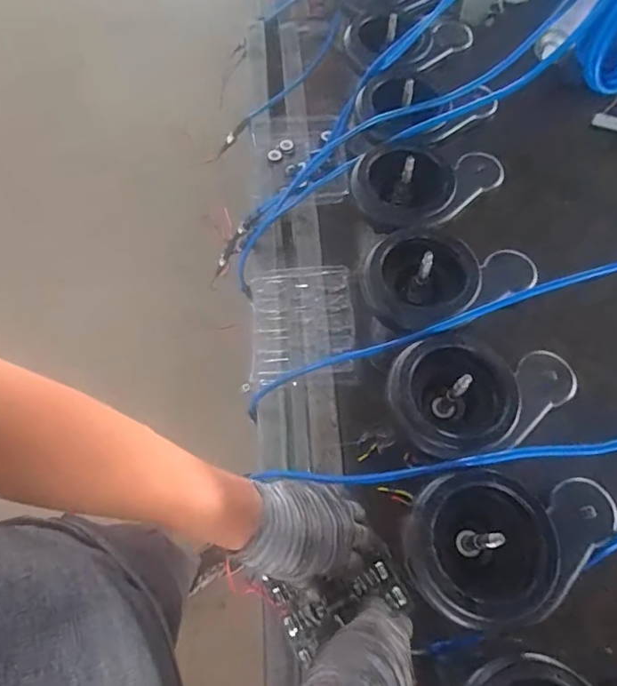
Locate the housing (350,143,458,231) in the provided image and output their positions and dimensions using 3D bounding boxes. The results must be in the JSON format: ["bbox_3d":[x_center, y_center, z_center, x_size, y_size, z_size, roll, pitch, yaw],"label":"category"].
[{"bbox_3d":[0.114,-0.181,0.589,0.124,0.052,0.121,-31,68,-14],"label":"housing"}]

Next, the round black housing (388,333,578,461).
[{"bbox_3d":[0.160,0.049,0.480,0.168,0.057,0.126,-22,66,-10],"label":"round black housing"}]

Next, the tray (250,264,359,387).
[{"bbox_3d":[-0.008,-0.026,0.684,0.134,0.020,0.171,-2,64,-1],"label":"tray"}]

